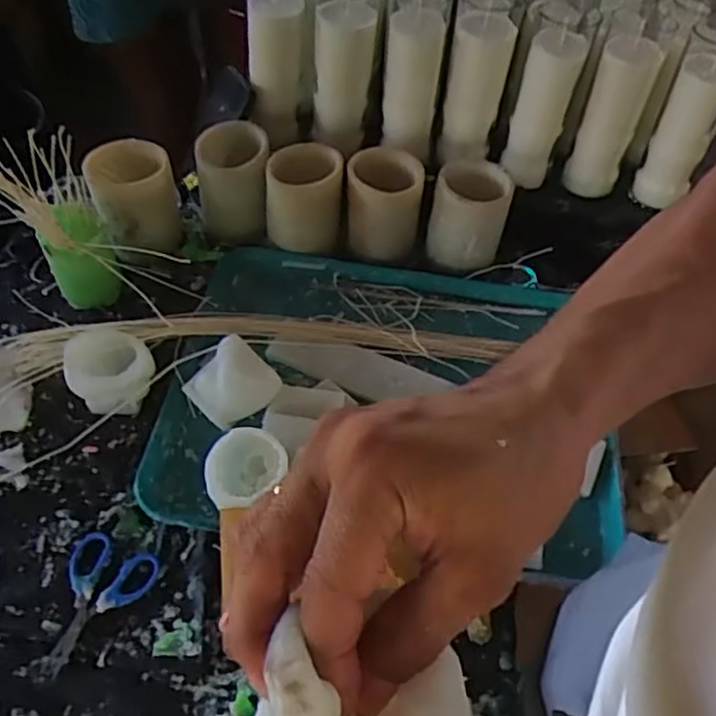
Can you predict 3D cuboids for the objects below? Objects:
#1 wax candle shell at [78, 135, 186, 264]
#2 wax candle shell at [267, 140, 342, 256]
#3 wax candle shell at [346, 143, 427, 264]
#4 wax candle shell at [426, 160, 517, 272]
[{"bbox_3d":[-0.258,-0.182,0.782,0.093,0.111,0.098,-14,55,-14],"label":"wax candle shell"},{"bbox_3d":[-0.064,-0.186,0.806,0.088,0.120,0.078,3,53,-2],"label":"wax candle shell"},{"bbox_3d":[0.029,-0.181,0.804,0.086,0.108,0.084,2,53,-3],"label":"wax candle shell"},{"bbox_3d":[0.131,-0.171,0.807,0.085,0.107,0.086,11,53,4],"label":"wax candle shell"}]

